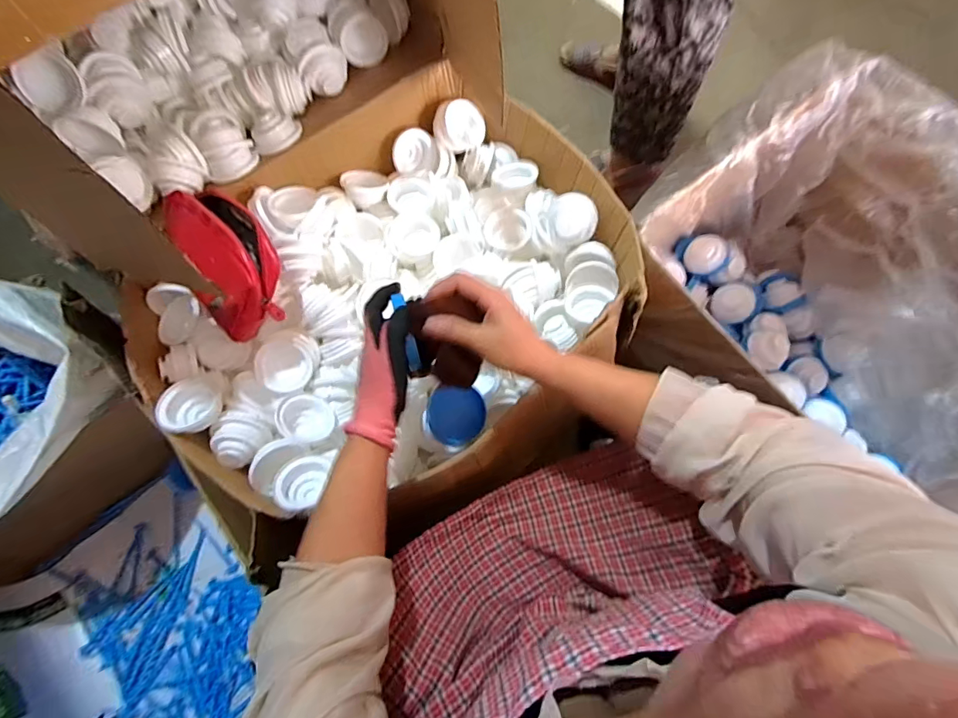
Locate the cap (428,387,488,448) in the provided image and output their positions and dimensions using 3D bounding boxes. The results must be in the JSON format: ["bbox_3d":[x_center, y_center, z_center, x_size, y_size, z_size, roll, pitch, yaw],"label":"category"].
[{"bbox_3d":[-0.029,0.074,0.614,0.077,0.015,0.076,9,71,-12],"label":"cap"}]

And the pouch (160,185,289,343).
[{"bbox_3d":[-0.324,-0.123,0.595,0.121,0.084,0.179,-32,74,-9],"label":"pouch"}]

